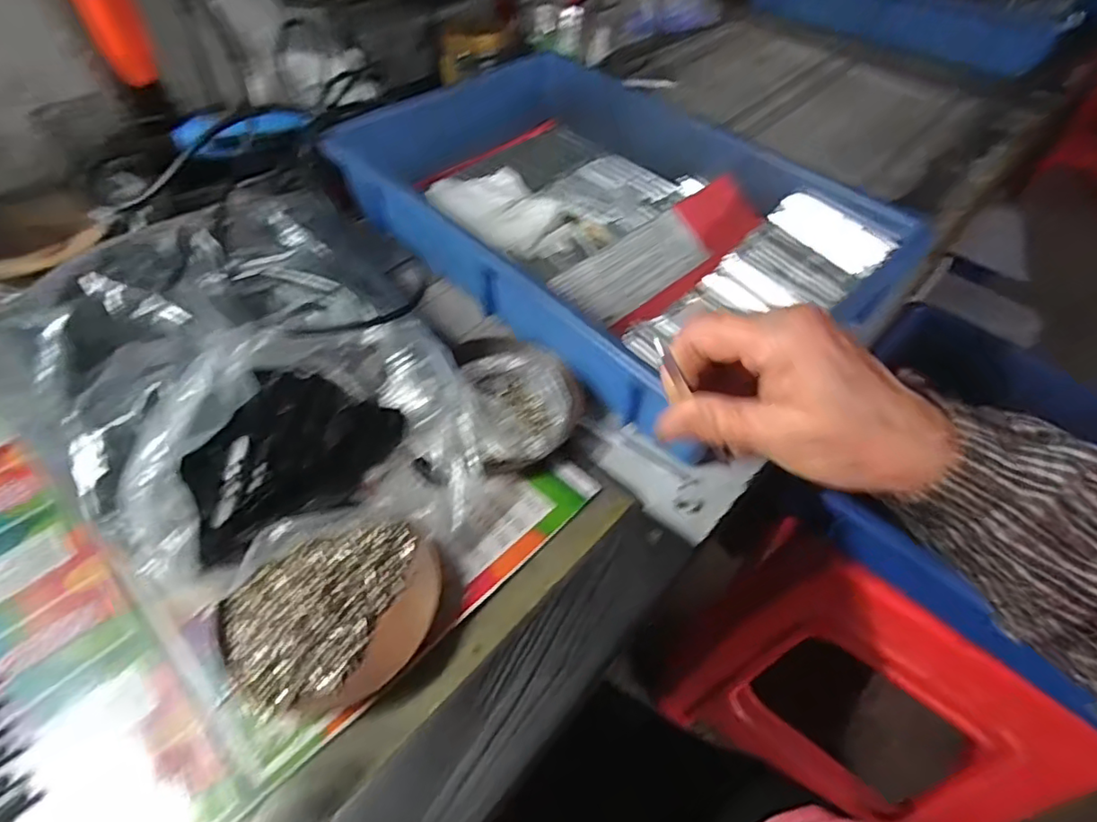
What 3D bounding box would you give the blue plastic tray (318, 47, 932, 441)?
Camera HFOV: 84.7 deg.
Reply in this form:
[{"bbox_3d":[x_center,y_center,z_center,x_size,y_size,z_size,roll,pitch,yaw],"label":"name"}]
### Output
[{"bbox_3d":[0.034,-0.181,0.543,0.302,0.082,0.478,-35,60,-27],"label":"blue plastic tray"}]

